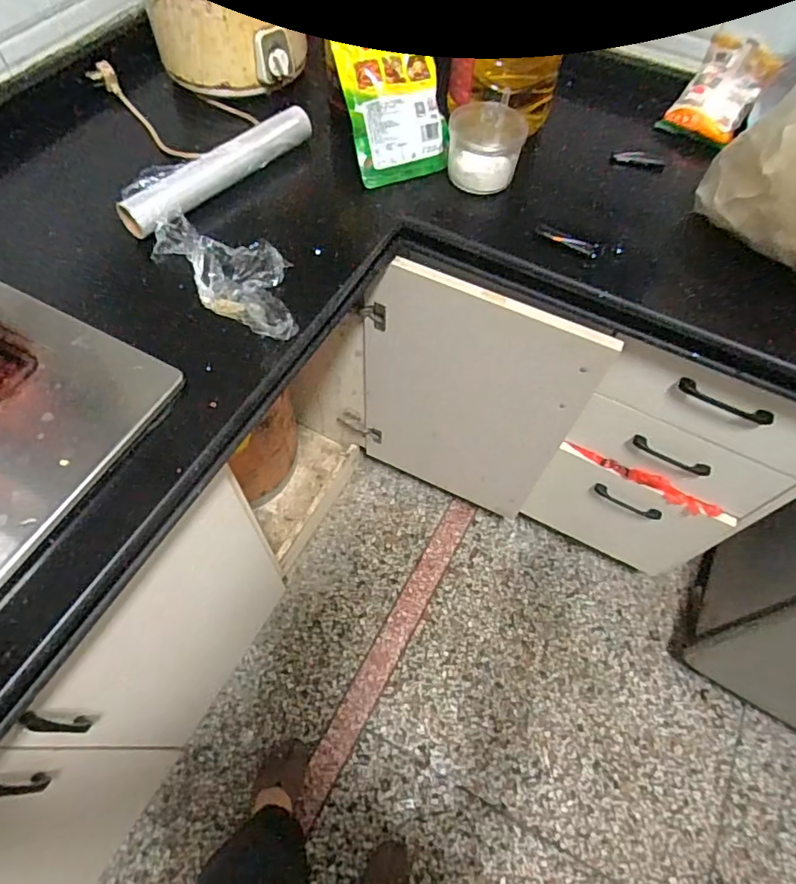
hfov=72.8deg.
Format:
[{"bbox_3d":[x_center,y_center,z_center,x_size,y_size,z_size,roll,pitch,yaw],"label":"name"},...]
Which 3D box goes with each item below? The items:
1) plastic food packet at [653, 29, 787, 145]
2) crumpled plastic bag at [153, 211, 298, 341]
[{"bbox_3d":[0.483,-0.526,0.810,0.105,0.025,0.151,36,102,19],"label":"plastic food packet"},{"bbox_3d":[-0.189,-0.208,0.648,0.112,0.035,0.215,-36,68,-20],"label":"crumpled plastic bag"}]

